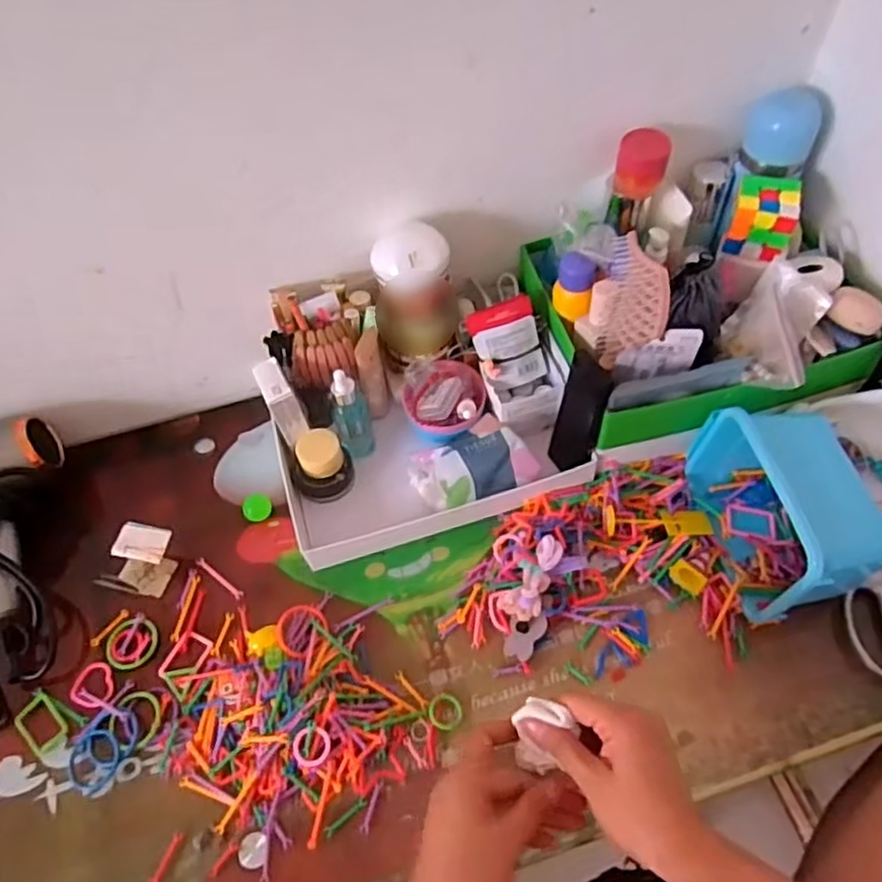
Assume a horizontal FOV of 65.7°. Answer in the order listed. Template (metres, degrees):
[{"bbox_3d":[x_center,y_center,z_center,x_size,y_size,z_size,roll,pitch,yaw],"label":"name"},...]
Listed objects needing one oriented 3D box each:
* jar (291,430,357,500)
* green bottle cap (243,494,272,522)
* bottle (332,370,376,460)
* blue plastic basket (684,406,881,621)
[{"bbox_3d":[-0.123,0.025,0.711,0.054,0.054,0.057,-2,58,3],"label":"jar"},{"bbox_3d":[-0.190,0.071,0.712,0.029,0.025,0.023,-36,62,-17],"label":"green bottle cap"},{"bbox_3d":[-0.091,-0.024,0.704,0.037,0.113,0.038,-17,58,-7],"label":"bottle"},{"bbox_3d":[0.310,0.055,0.617,0.114,0.123,0.174,-15,58,-5],"label":"blue plastic basket"}]

